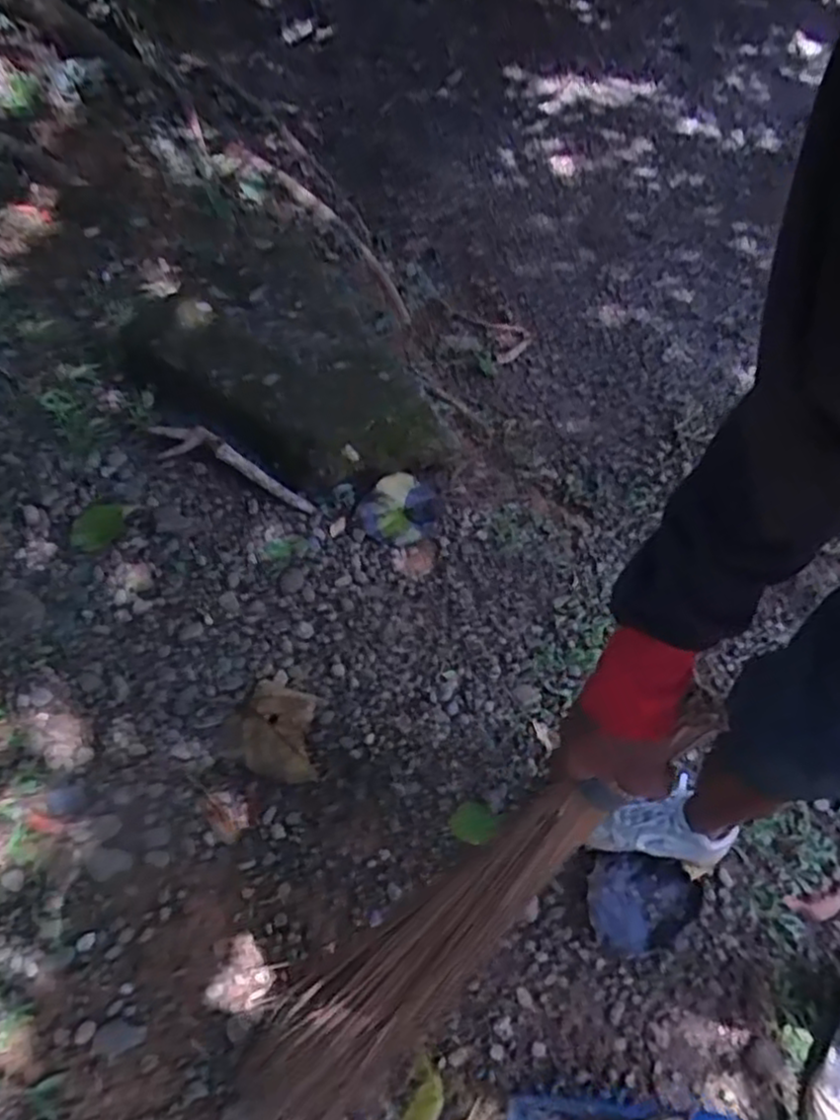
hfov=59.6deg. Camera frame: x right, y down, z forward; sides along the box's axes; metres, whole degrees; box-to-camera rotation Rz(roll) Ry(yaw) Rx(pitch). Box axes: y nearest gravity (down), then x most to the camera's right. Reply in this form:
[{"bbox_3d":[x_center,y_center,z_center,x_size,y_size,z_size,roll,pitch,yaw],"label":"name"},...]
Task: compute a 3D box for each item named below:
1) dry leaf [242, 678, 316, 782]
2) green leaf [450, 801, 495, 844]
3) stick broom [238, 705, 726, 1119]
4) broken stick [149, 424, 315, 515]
[{"bbox_3d":[-0.202,0.241,1.045,0.098,0.029,0.145,-3,60,-3],"label":"dry leaf"},{"bbox_3d":[0.076,0.372,1.039,0.058,0.013,0.057,1,60,-1],"label":"green leaf"},{"bbox_3d":[0.006,0.356,0.673,0.104,0.700,0.062,48,25,23],"label":"stick broom"},{"bbox_3d":[-0.319,-0.158,1.246,0.310,0.048,0.067,28,62,-3],"label":"broken stick"}]

